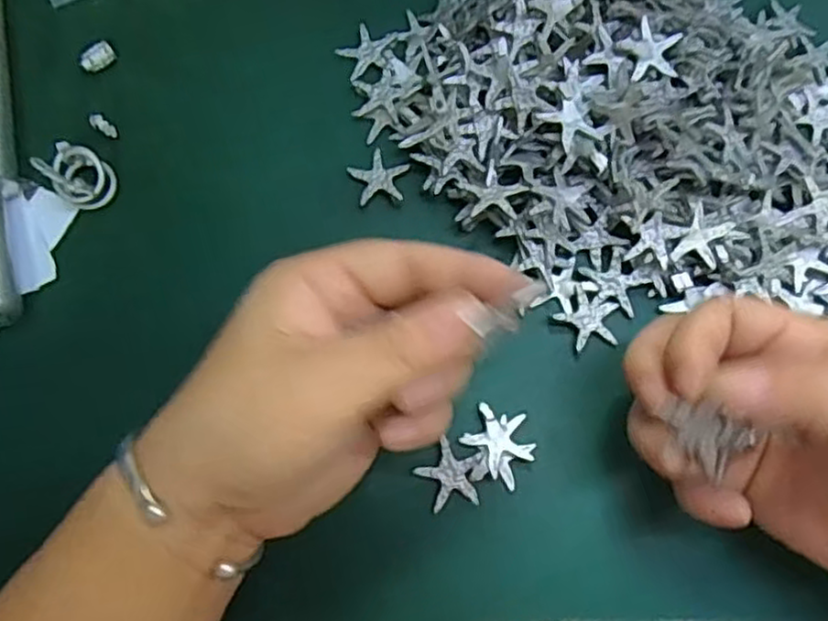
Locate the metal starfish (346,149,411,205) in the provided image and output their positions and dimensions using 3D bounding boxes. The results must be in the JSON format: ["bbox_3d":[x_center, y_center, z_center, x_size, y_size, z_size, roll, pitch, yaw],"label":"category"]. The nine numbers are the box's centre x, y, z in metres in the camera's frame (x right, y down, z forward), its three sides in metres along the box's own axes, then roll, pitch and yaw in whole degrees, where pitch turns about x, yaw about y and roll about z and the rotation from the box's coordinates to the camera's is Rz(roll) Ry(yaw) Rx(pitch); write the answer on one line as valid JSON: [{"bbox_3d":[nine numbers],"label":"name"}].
[{"bbox_3d":[-0.015,-0.061,0.320,0.026,0.004,0.027,0,74,-2],"label":"metal starfish"}]

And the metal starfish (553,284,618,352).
[{"bbox_3d":[0.076,0.005,0.304,0.027,0.004,0.025,0,74,-2],"label":"metal starfish"}]

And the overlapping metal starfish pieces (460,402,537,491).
[{"bbox_3d":[0.035,0.056,0.289,0.028,0.005,0.030,15,75,2],"label":"overlapping metal starfish pieces"}]

